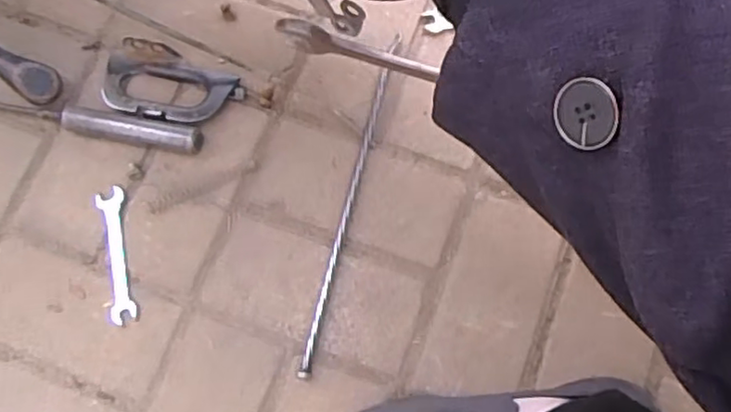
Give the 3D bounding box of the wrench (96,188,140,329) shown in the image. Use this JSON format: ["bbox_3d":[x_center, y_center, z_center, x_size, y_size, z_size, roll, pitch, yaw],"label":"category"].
[{"bbox_3d":[-0.232,0.045,0.611,0.026,0.004,0.128,-12,74,-2],"label":"wrench"}]

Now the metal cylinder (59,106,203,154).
[{"bbox_3d":[-0.229,-0.076,0.635,0.139,0.021,0.026,12,75,5],"label":"metal cylinder"}]

